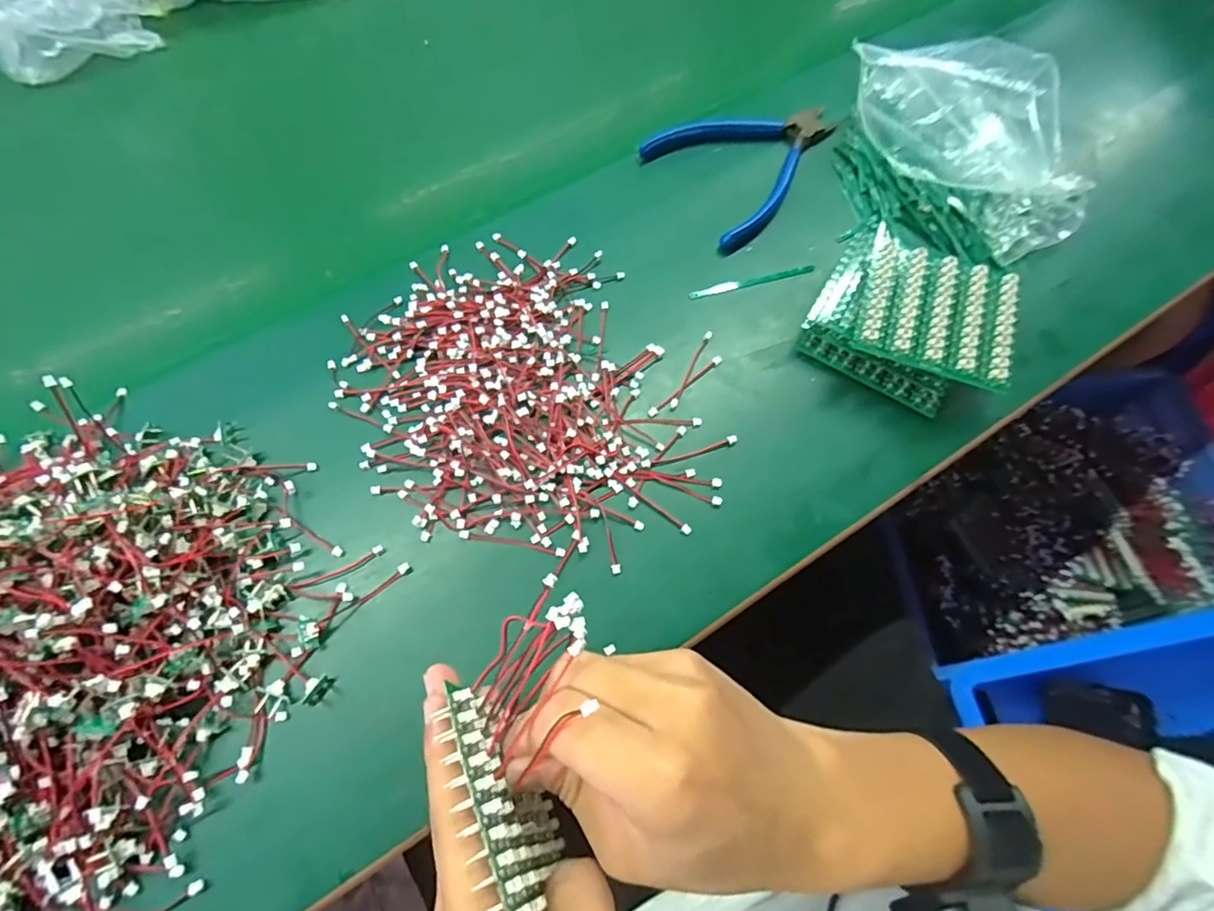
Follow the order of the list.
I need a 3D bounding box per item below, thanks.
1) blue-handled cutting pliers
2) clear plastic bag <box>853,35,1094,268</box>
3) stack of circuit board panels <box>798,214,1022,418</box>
[{"bbox_3d":[0.105,-0.208,0.406,0.128,0.015,0.102,-31,72,-12],"label":"blue-handled cutting pliers"},{"bbox_3d":[0.236,-0.209,0.376,0.082,0.062,0.172,-35,73,-13],"label":"clear plastic bag"},{"bbox_3d":[0.184,-0.083,0.350,0.107,0.038,0.088,31,71,10],"label":"stack of circuit board panels"}]

